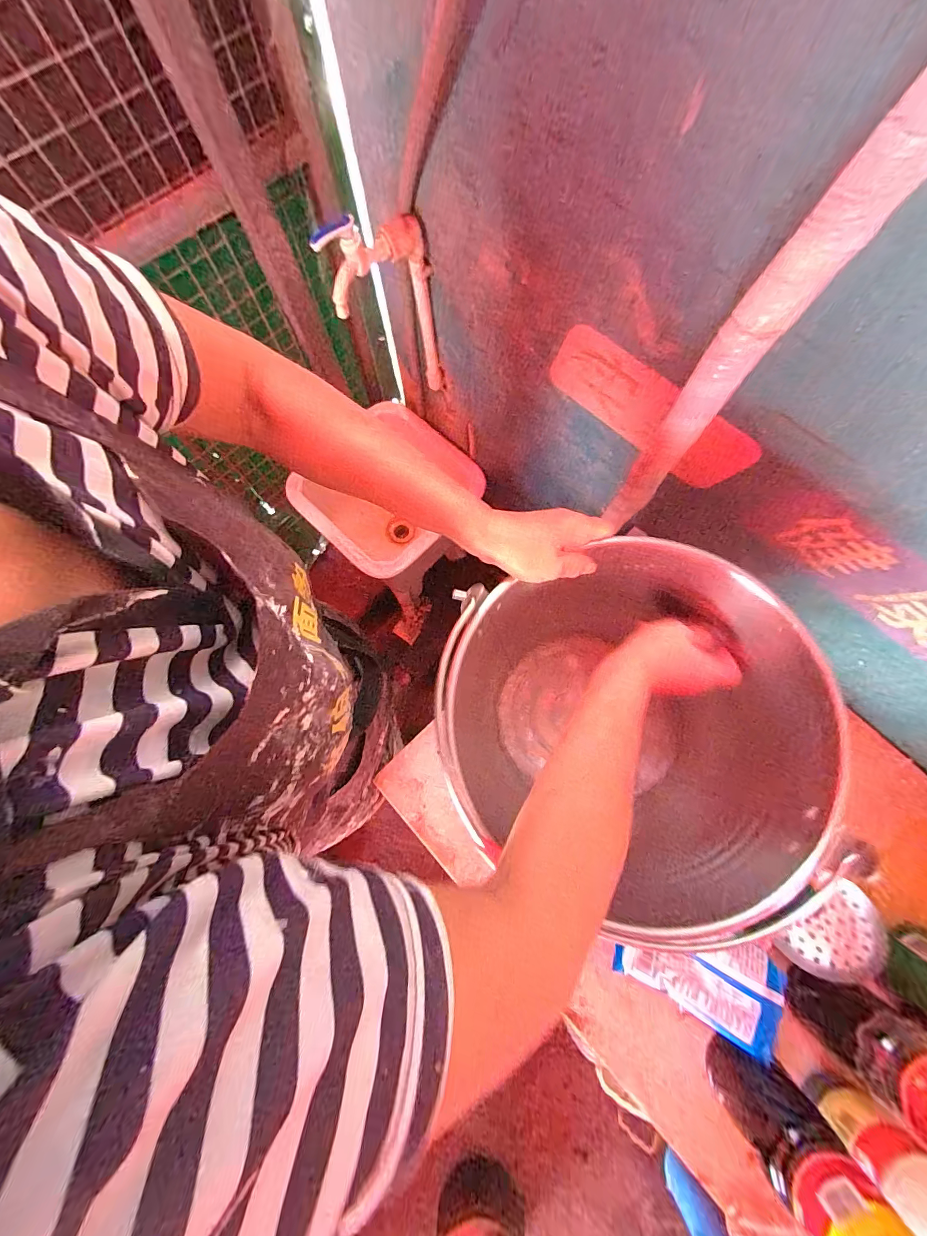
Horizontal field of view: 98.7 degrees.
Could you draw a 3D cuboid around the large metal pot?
[{"bbox_3d":[0.141,0.106,0.433,0.287,0.266,0.302,0,76,1],"label":"large metal pot"}]

